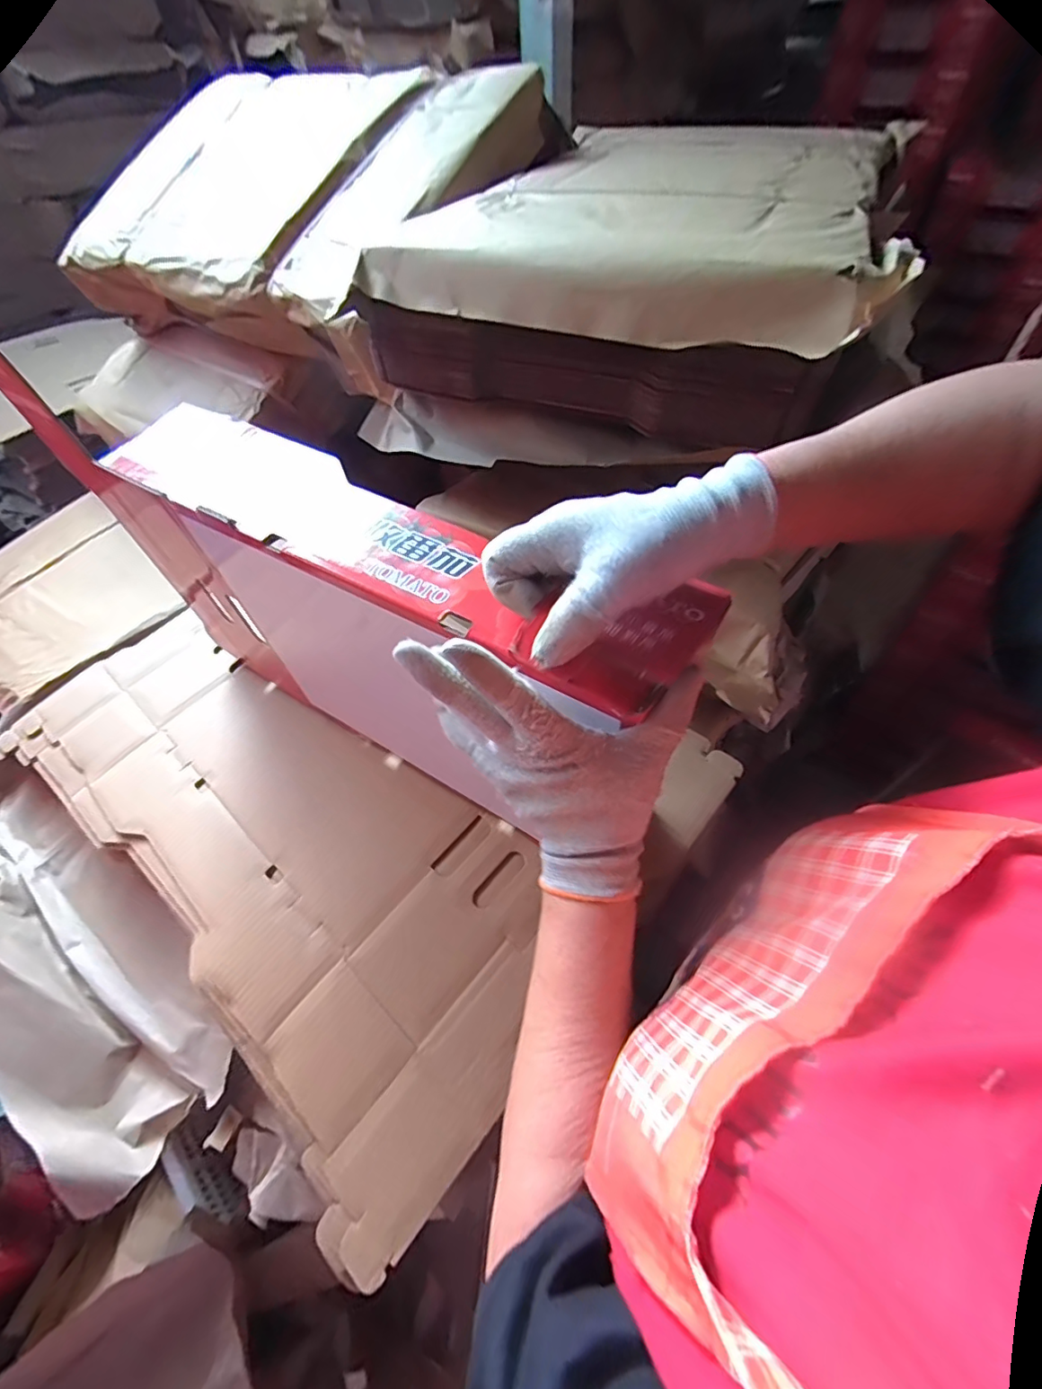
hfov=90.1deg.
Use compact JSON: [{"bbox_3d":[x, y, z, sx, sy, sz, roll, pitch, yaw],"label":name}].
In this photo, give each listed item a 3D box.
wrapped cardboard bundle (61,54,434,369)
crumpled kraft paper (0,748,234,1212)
[{"bbox_3d":[-0.470,-0.865,0.907,0.589,0.098,0.518,24,79,21],"label":"wrapped cardboard bundle"},{"bbox_3d":[-0.555,0.256,0.602,0.576,0.139,0.171,34,62,27],"label":"crumpled kraft paper"}]

